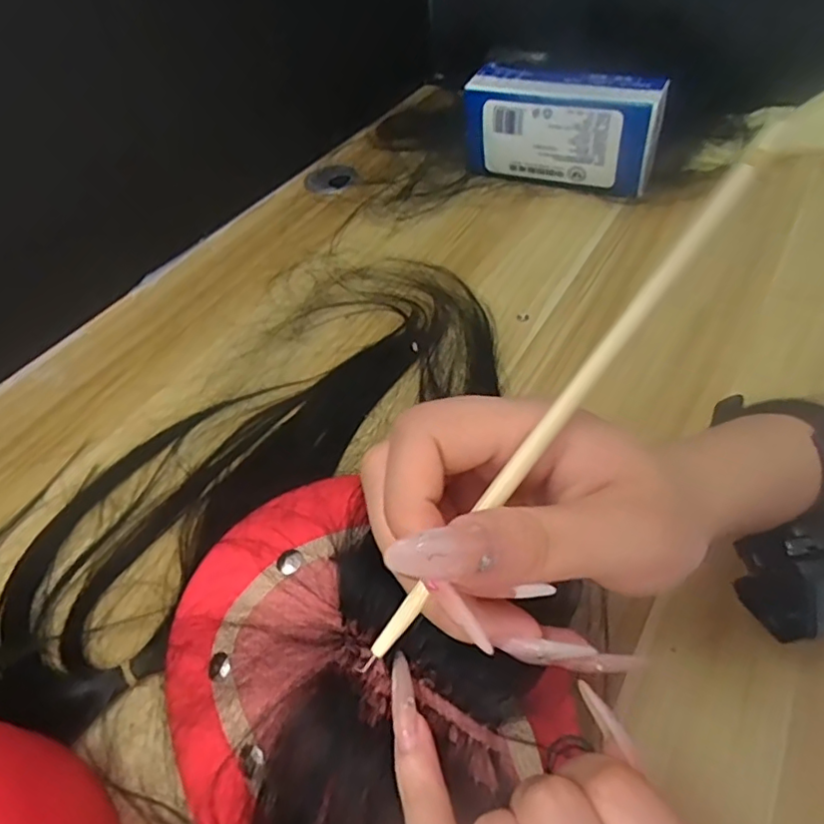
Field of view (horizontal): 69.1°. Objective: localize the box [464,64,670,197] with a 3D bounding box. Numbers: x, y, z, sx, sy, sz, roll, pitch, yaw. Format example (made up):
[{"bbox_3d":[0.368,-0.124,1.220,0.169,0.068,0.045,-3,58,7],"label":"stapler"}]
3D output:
[{"bbox_3d":[0.139,-0.266,0.570,0.185,0.089,0.050,14,52,17],"label":"box"}]

